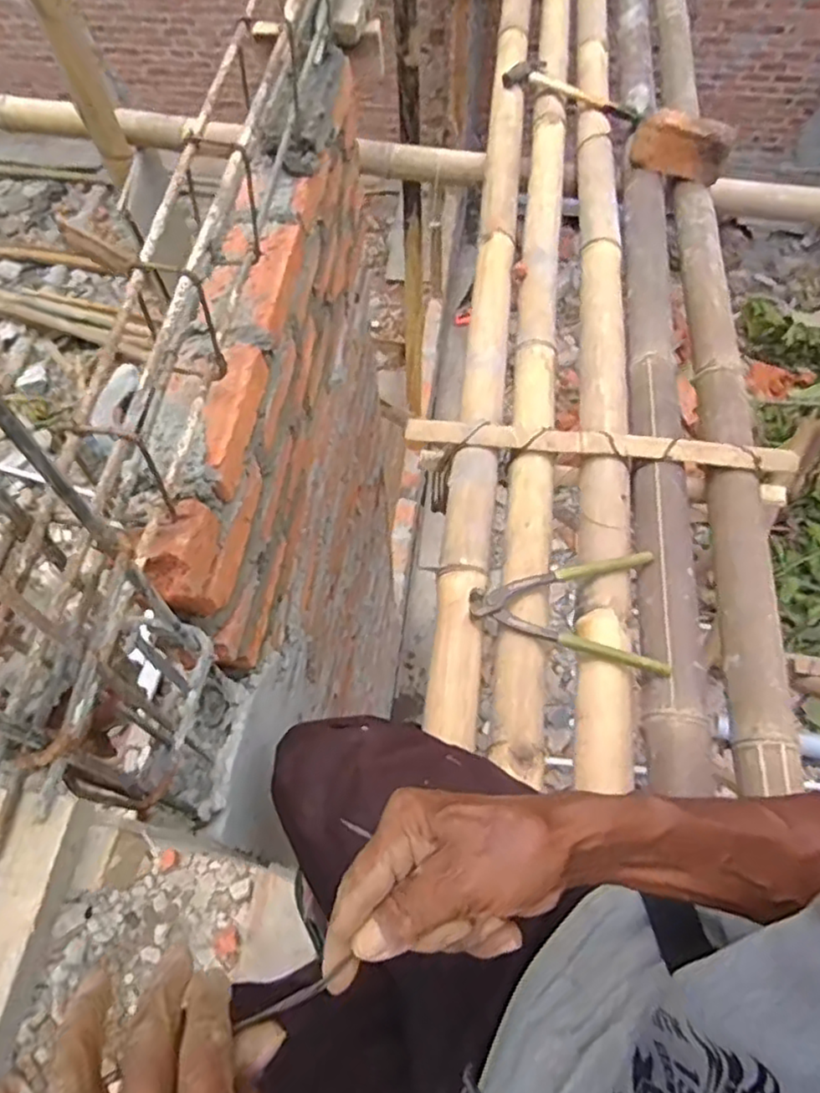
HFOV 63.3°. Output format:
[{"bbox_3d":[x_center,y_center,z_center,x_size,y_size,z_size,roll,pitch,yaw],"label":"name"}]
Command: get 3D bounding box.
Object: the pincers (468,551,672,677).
[{"bbox_3d":[0.172,0.065,0.740,0.206,0.026,0.143,4,61,4],"label":"pincers"}]

